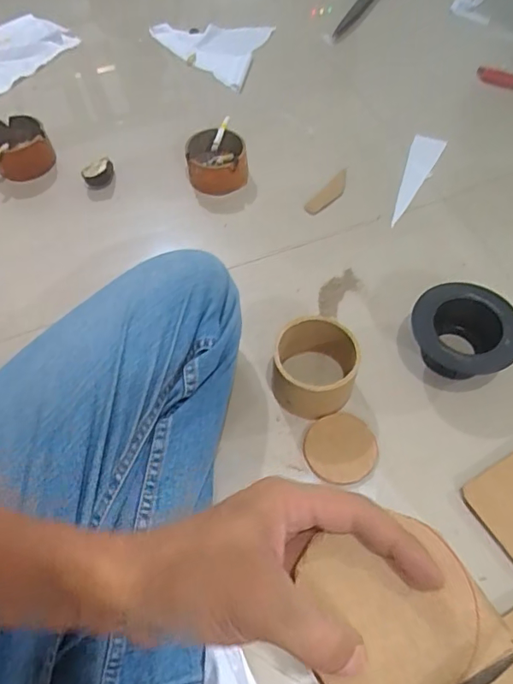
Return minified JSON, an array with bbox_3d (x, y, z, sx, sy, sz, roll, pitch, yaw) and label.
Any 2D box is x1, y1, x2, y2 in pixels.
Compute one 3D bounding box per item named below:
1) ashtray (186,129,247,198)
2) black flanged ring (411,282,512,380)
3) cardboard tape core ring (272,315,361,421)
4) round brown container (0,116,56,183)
[{"bbox_3d":[-0.055,-0.247,0.713,0.079,0.062,0.083,-1,58,1],"label":"ashtray"},{"bbox_3d":[0.219,-0.007,0.541,0.104,0.057,0.096,-1,58,1],"label":"black flanged ring"},{"bbox_3d":[0.060,0.026,0.517,0.081,0.066,0.084,-1,58,1],"label":"cardboard tape core ring"},{"bbox_3d":[-0.347,-0.285,0.741,0.081,0.060,0.083,-1,58,1],"label":"round brown container"}]

